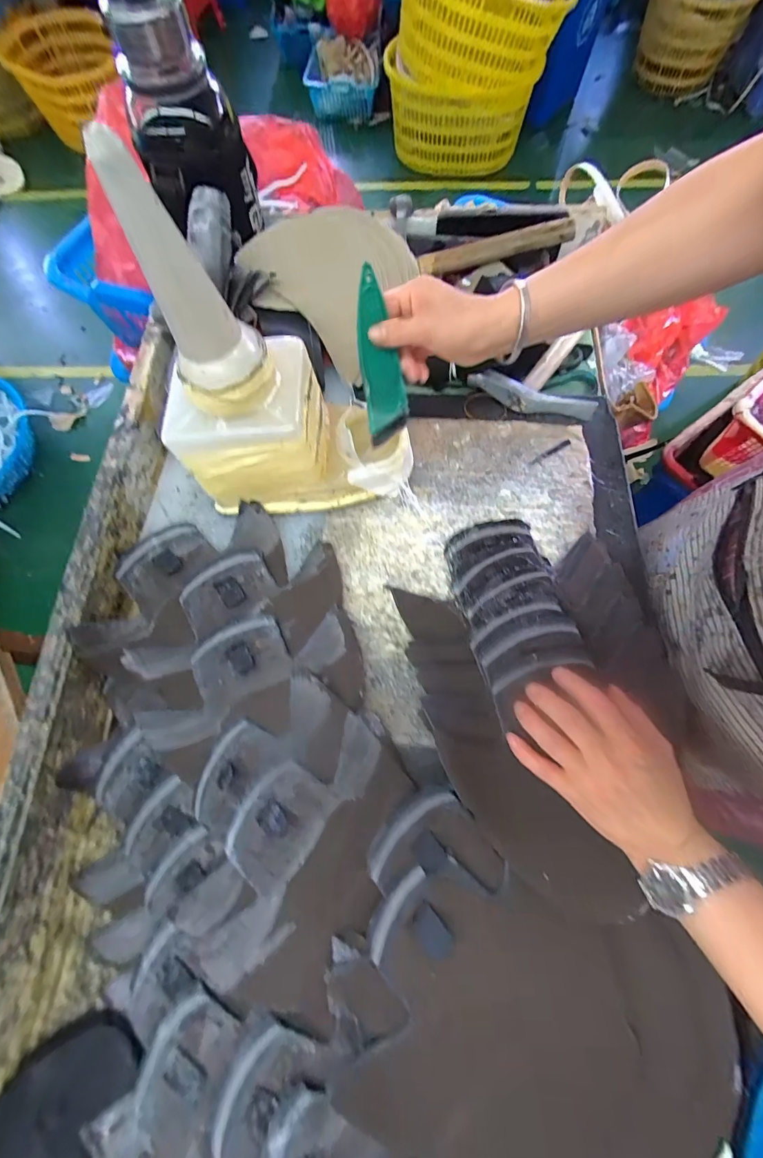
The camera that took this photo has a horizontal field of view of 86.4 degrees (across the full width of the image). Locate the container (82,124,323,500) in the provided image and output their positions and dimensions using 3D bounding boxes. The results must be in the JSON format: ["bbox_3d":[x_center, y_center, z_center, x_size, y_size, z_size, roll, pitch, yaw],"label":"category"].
[{"bbox_3d":[-0.116,-0.161,0.318,0.123,0.246,0.100,-2,71,1],"label":"container"}]

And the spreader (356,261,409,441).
[{"bbox_3d":[-0.001,-0.195,0.364,0.040,0.132,0.016,-13,26,-4],"label":"spreader"}]

